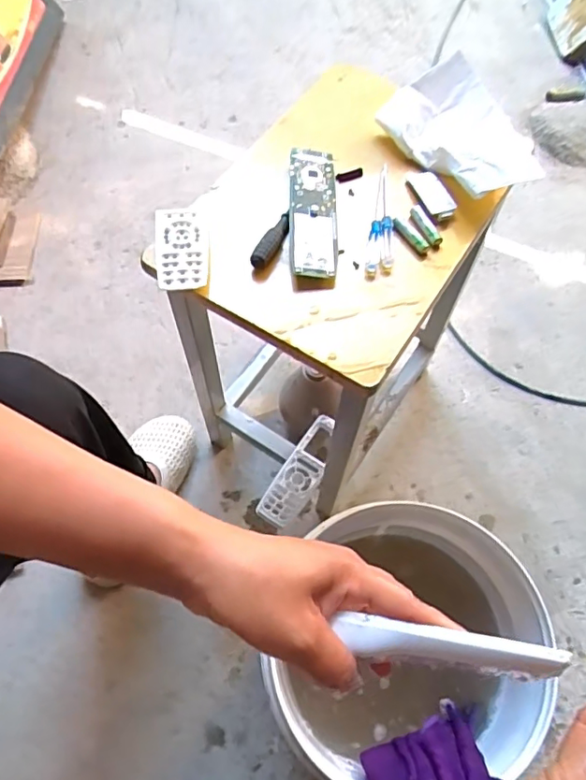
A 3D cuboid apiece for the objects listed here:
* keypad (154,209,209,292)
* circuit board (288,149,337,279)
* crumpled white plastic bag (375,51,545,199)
[{"bbox_3d":[-0.095,-0.121,0.475,0.045,0.011,0.082,-5,63,-4],"label":"keypad"},{"bbox_3d":[0.018,-0.160,0.496,0.042,0.012,0.144,1,63,-1],"label":"circuit board"},{"bbox_3d":[0.163,-0.242,0.521,0.098,0.041,0.155,-35,69,-17],"label":"crumpled white plastic bag"}]

